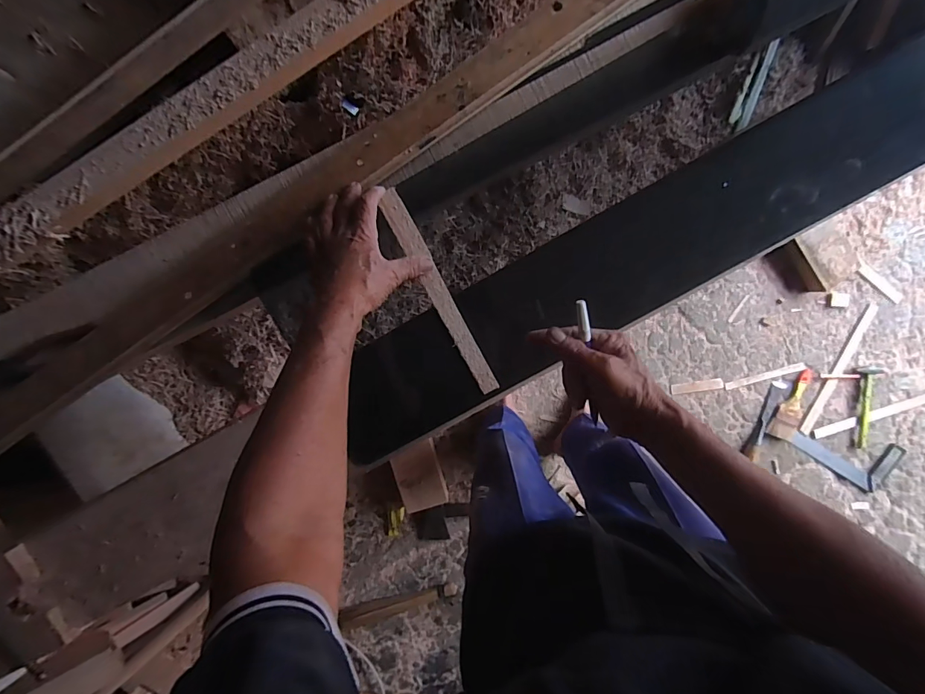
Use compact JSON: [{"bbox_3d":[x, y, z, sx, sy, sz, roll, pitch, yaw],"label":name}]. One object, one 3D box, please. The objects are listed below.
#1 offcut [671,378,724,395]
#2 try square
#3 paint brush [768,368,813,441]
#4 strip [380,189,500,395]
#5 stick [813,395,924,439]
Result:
[{"bbox_3d":[0.680,0.116,1.242,0.146,0.008,0.032,-9,94,1],"label":"offcut"},{"bbox_3d":[1.128,0.294,1.258,0.304,0.010,0.155,31,94,-2],"label":"try square"},{"bbox_3d":[0.959,0.166,1.235,0.076,0.013,0.209,24,94,-2],"label":"paint brush"},{"bbox_3d":[-0.026,-0.063,0.515,0.027,0.008,0.262,-28,96,2],"label":"strip"},{"bbox_3d":[1.289,0.172,1.242,0.545,0.013,0.030,-19,94,2],"label":"stick"}]

